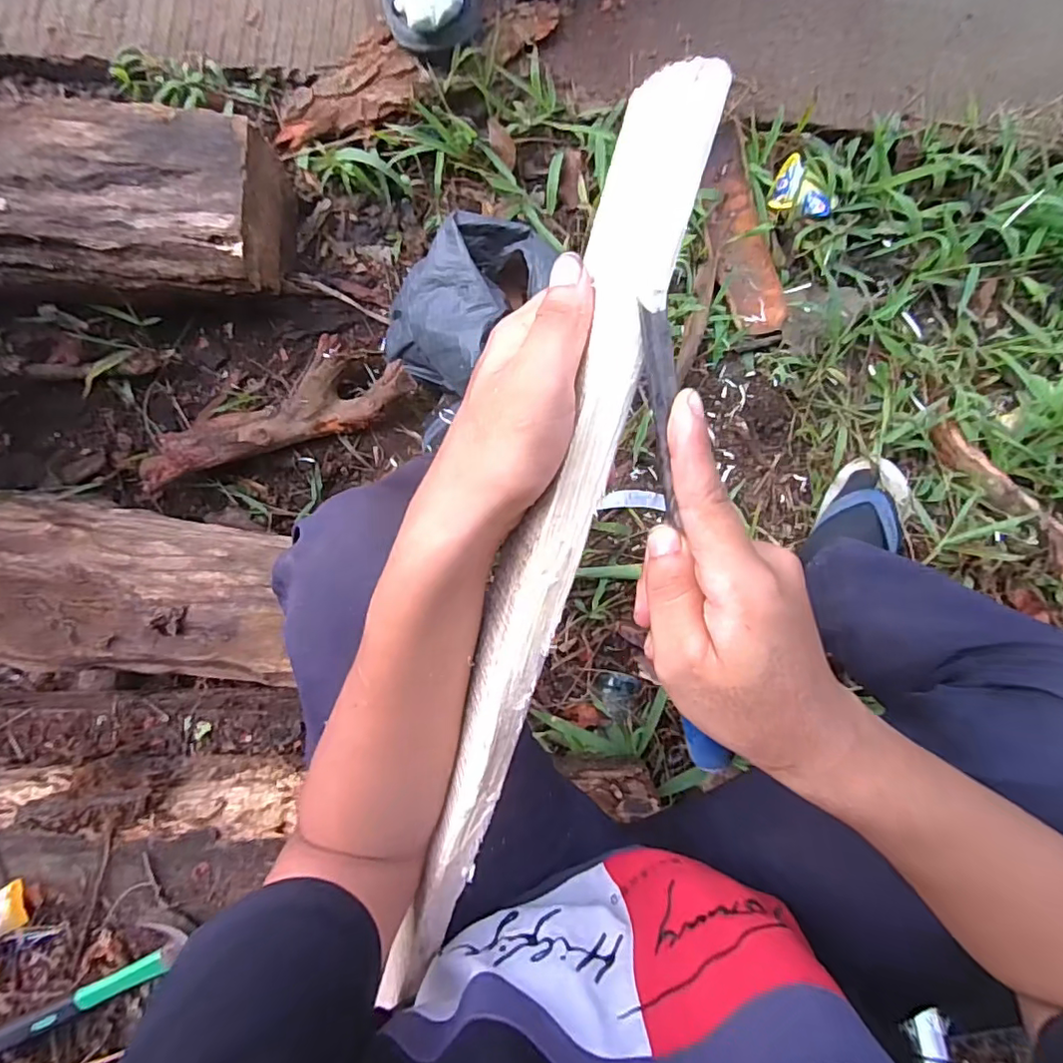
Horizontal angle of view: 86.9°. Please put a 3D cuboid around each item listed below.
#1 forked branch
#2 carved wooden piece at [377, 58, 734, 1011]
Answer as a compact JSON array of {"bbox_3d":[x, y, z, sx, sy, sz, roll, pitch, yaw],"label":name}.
[{"bbox_3d":[-0.368,-0.146,0.759,0.344,0.077,0.107,-24,88,0],"label":"forked branch"},{"bbox_3d":[-0.012,0.062,0.274,0.035,0.034,0.484,17,109,1],"label":"carved wooden piece"}]

